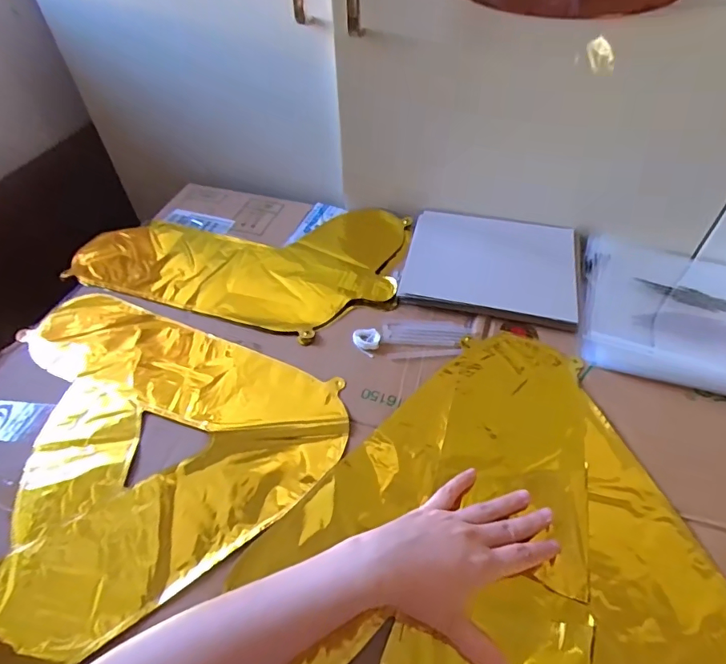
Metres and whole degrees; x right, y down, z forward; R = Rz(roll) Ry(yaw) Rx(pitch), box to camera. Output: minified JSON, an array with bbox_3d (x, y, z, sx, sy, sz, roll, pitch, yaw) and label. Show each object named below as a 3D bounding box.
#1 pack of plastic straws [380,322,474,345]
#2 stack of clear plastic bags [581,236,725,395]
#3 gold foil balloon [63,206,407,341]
[{"bbox_3d":[0.069,0.000,0.515,0.094,0.007,0.034,3,48,3],"label":"pack of plastic straws"},{"bbox_3d":[0.359,-0.024,0.518,0.221,0.018,0.209,15,50,14],"label":"stack of clear plastic bags"},{"bbox_3d":[-0.154,-0.106,0.620,0.402,0.029,0.233,15,50,13],"label":"gold foil balloon"}]

